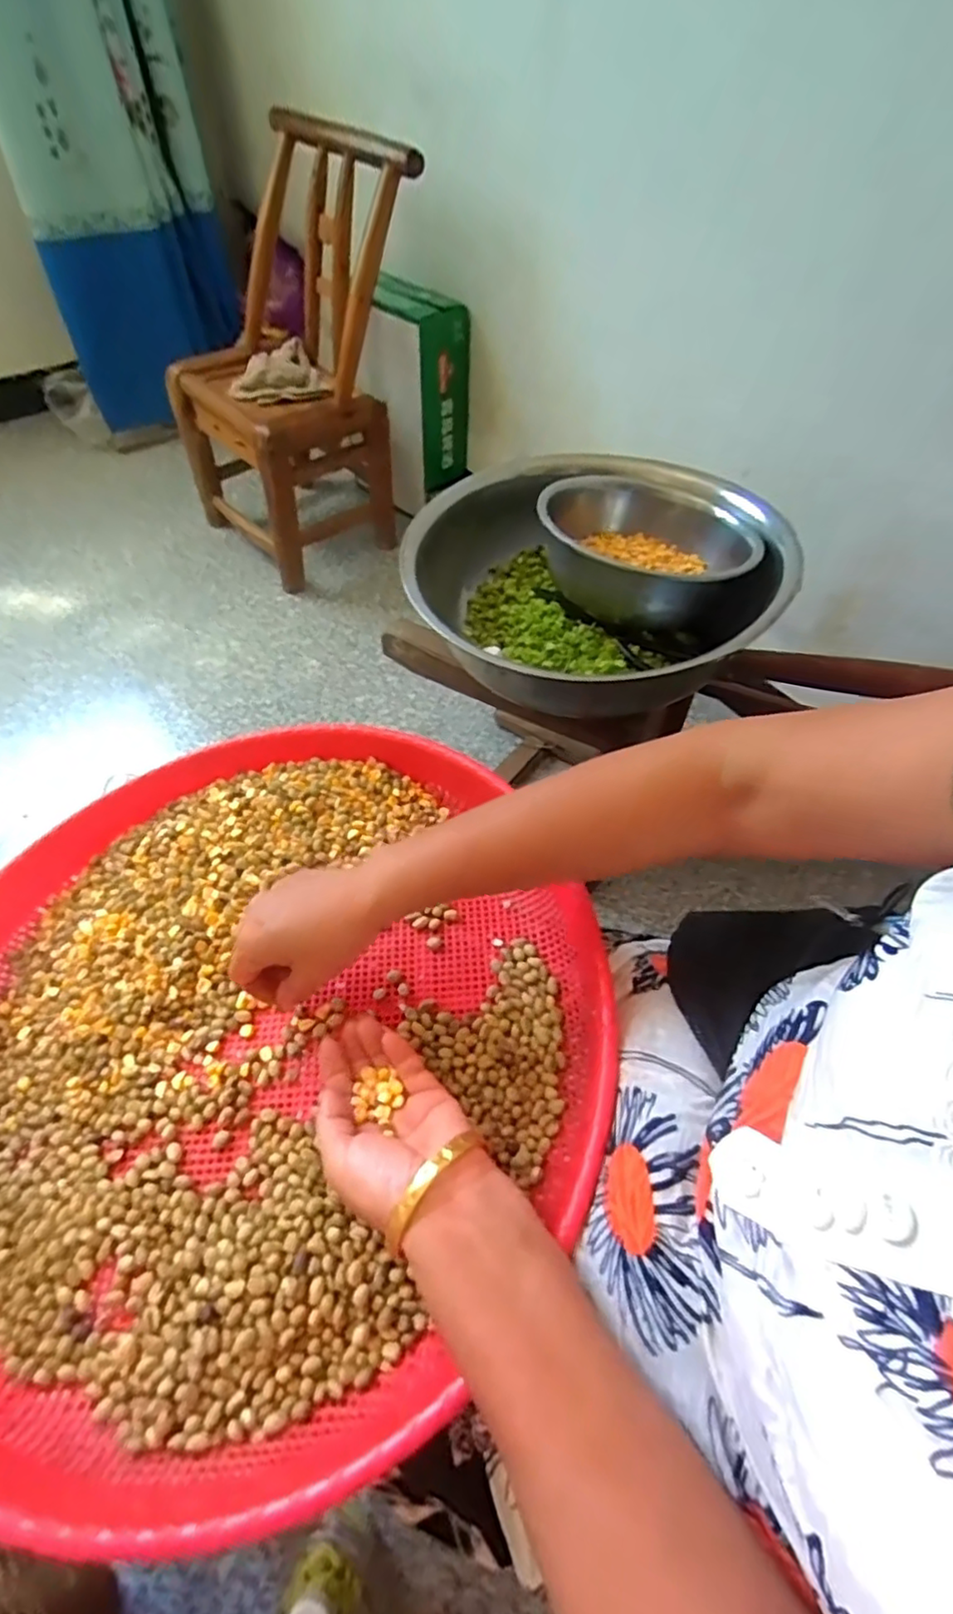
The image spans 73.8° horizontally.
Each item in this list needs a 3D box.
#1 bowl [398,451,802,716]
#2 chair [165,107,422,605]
[{"bbox_3d":[0.127,-0.228,0.665,0.351,0.122,0.390,24,59,19],"label":"bowl"},{"bbox_3d":[-0.360,-0.807,1.205,0.351,0.606,0.438,-38,61,-22],"label":"chair"}]

